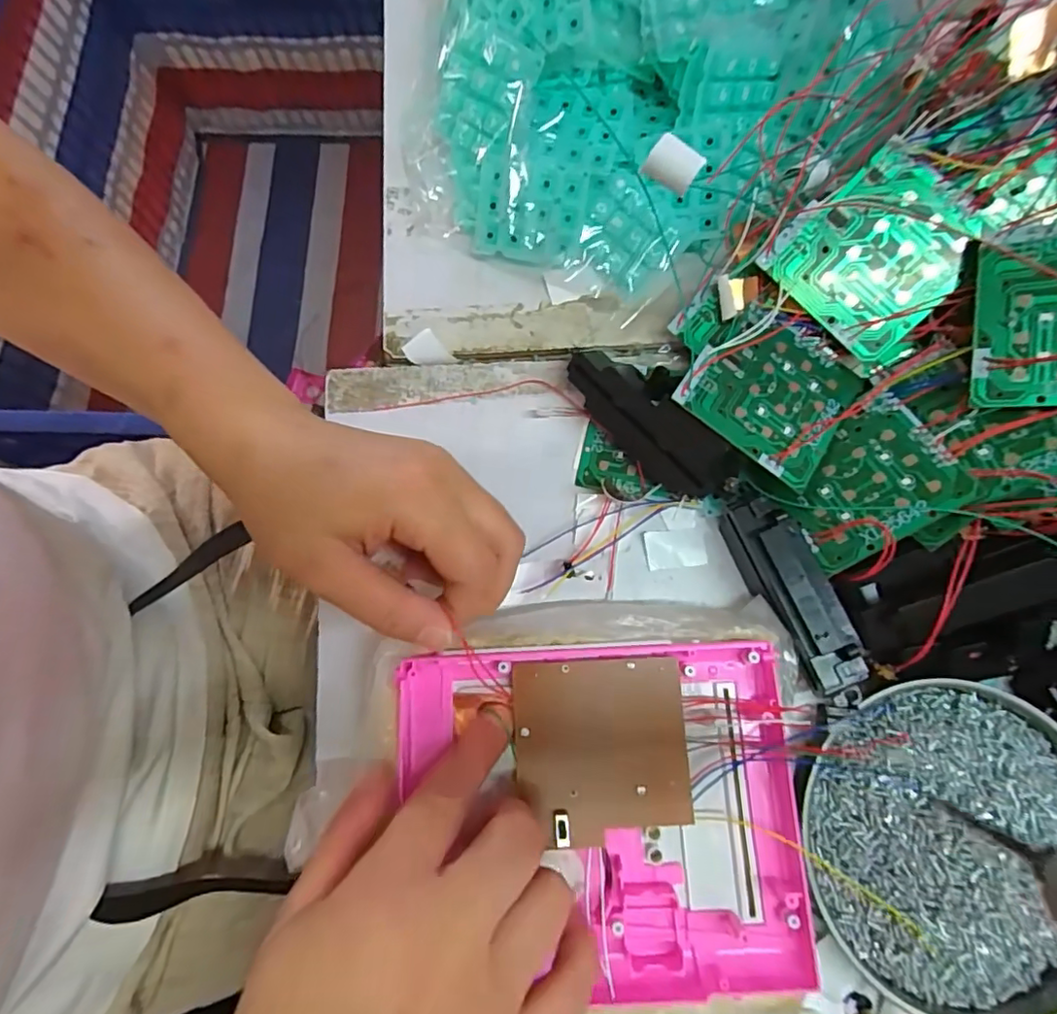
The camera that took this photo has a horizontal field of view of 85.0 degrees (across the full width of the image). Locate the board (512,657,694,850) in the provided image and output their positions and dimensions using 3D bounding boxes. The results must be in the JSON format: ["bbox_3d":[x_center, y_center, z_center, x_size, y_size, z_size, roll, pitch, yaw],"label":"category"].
[{"bbox_3d":[0.031,0.102,0.244,0.072,0.008,0.071,-2,77,1],"label":"board"}]

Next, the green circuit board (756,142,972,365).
[{"bbox_3d":[0.157,-0.116,0.264,0.072,0.004,0.069,43,110,3],"label":"green circuit board"}]

